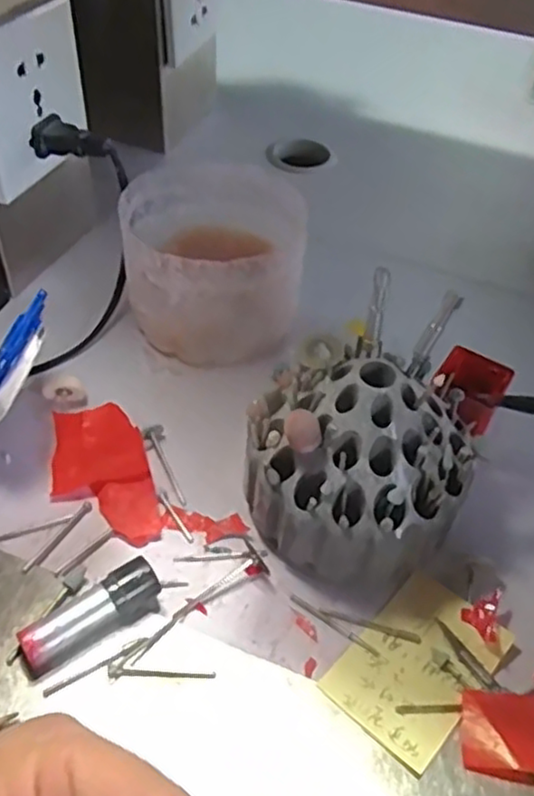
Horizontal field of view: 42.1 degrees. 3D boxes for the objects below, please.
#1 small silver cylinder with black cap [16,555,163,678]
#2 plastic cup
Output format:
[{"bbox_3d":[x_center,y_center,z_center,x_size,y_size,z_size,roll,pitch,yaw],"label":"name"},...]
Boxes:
[{"bbox_3d":[-0.073,0.091,0.288,0.060,0.019,0.015,-31,58,-28],"label":"small silver cylinder with black cap"},{"bbox_3d":[-0.035,-0.083,0.412,0.091,0.073,0.113,-6,49,-10],"label":"plastic cup"}]

